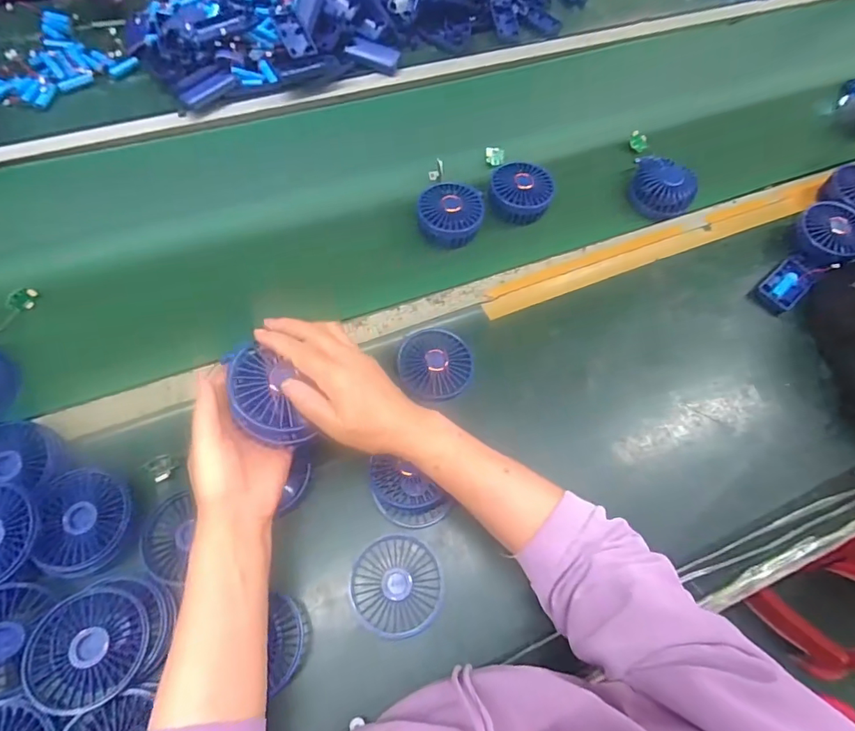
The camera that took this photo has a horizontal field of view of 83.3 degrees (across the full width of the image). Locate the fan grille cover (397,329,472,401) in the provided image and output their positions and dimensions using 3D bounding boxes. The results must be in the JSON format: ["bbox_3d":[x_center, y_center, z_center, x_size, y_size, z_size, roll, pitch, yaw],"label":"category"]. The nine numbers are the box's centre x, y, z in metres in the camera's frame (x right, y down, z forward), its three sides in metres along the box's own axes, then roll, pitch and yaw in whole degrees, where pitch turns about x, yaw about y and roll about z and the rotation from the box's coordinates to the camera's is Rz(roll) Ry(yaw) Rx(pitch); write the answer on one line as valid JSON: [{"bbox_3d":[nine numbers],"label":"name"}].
[{"bbox_3d":[0.008,-0.004,0.559,0.085,0.022,0.083,18,63,6],"label":"fan grille cover"}]

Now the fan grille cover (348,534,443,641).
[{"bbox_3d":[-0.030,0.212,0.467,0.086,0.009,0.089,-11,63,-9],"label":"fan grille cover"}]

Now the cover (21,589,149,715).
[{"bbox_3d":[-0.292,0.242,0.410,0.088,0.025,0.088,-9,69,-23],"label":"cover"}]

